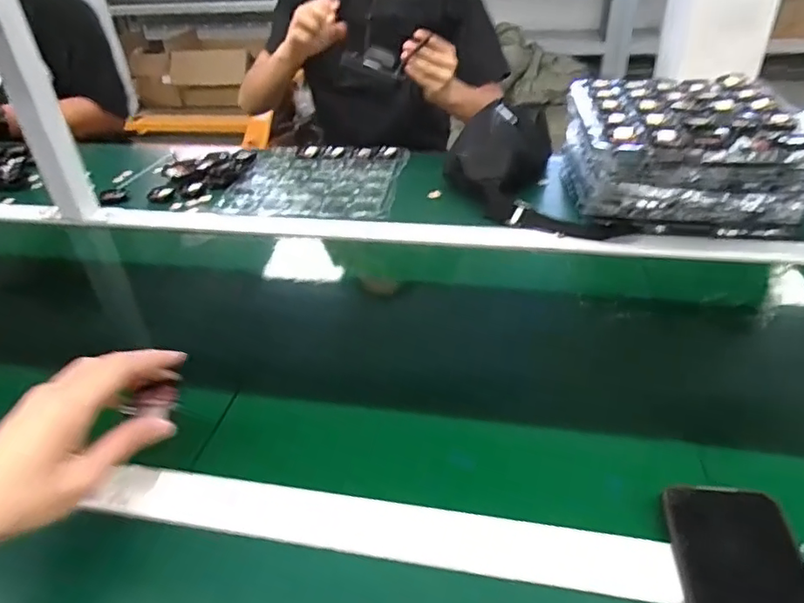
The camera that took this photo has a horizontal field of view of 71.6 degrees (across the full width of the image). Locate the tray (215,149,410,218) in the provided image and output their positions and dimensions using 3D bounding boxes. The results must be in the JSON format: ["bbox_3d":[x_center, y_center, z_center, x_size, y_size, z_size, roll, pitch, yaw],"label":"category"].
[{"bbox_3d":[-0.136,-0.198,0.920,0.263,0.017,0.254,4,36,9],"label":"tray"}]

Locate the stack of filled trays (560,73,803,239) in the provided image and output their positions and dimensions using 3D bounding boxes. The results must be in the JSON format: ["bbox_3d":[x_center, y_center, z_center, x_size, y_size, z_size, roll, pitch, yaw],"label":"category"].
[{"bbox_3d":[0.380,-0.202,0.772,0.270,0.135,0.259,2,36,6],"label":"stack of filled trays"}]

